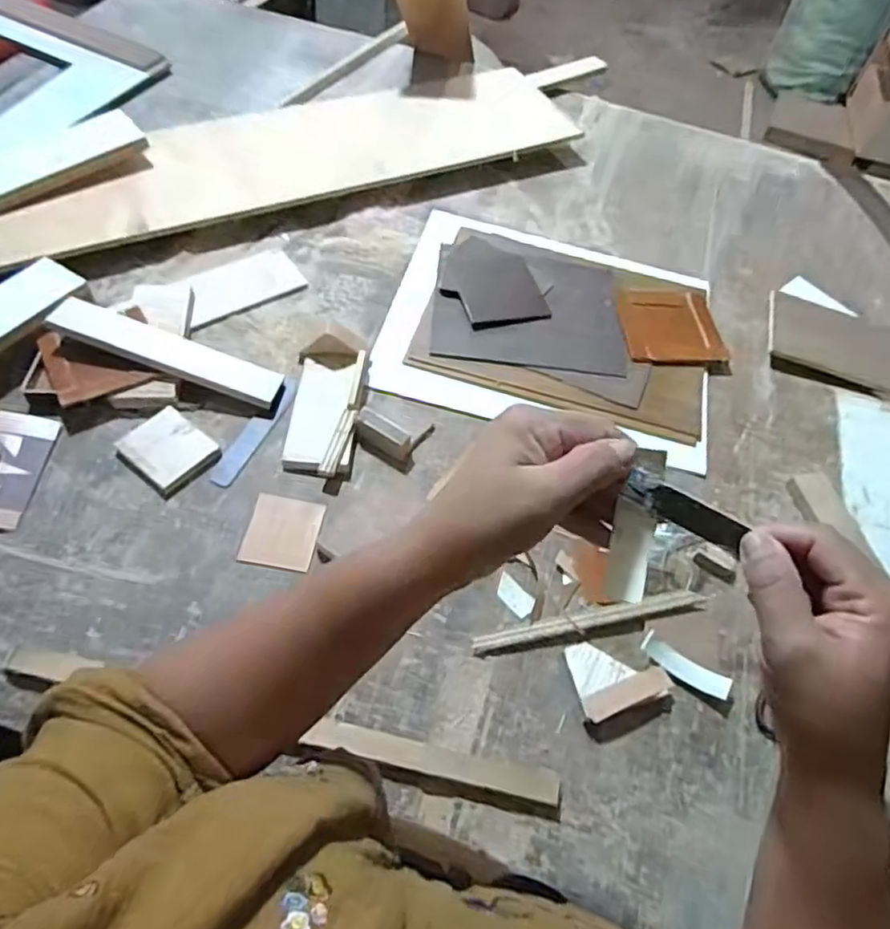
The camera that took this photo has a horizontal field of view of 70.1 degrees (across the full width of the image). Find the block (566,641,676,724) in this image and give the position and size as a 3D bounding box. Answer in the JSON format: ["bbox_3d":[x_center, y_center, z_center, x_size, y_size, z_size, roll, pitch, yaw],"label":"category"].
[{"bbox_3d":[0.151,0.185,0.567,0.084,0.019,0.066,-16,59,-15],"label":"block"}]

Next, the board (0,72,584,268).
[{"bbox_3d":[-0.204,-0.438,0.898,0.853,0.024,0.207,-23,66,-20],"label":"board"}]

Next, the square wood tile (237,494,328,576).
[{"bbox_3d":[-0.157,0.065,0.615,0.067,0.007,0.073,10,56,2],"label":"square wood tile"}]

